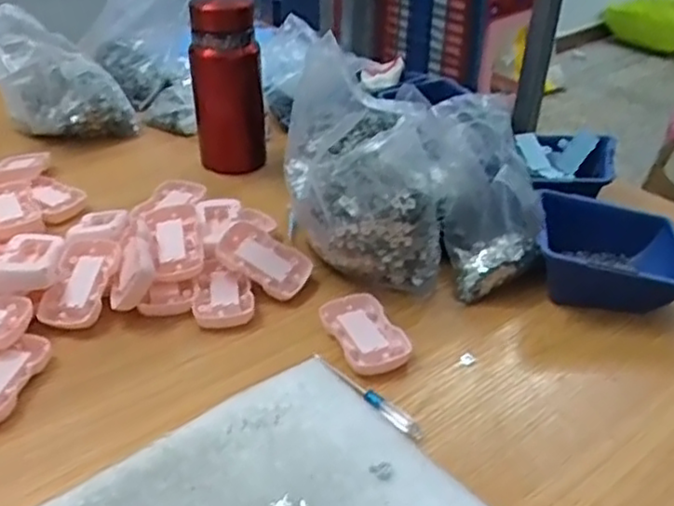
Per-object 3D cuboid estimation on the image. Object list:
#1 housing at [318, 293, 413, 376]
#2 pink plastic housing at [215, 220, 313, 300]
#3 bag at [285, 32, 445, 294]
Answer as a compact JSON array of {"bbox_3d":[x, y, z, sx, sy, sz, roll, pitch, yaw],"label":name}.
[{"bbox_3d":[0.023,0.066,0.586,0.055,0.009,0.091,-16,39,-23],"label":"housing"},{"bbox_3d":[-0.068,0.007,0.644,0.086,0.015,0.053,34,56,2],"label":"pink plastic housing"},{"bbox_3d":[0.027,-0.076,0.643,0.136,0.175,0.139,-2,36,-5],"label":"bag"}]

